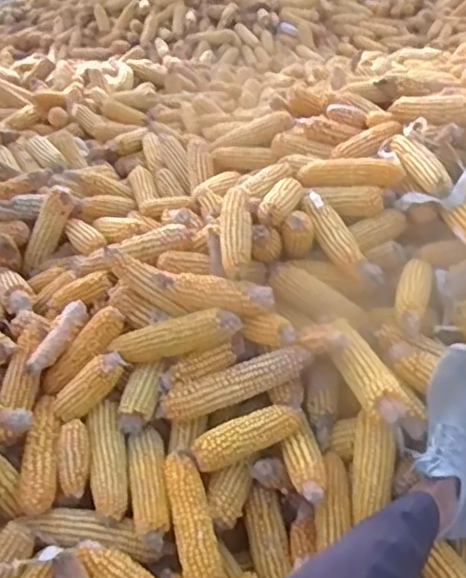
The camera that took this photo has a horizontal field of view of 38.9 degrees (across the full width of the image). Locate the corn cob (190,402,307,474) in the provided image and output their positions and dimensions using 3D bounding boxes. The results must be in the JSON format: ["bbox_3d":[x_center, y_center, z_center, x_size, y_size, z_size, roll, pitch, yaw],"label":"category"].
[{"bbox_3d":[0.020,0.183,0.829,0.144,0.044,0.042,-15,36,-16],"label":"corn cob"}]

